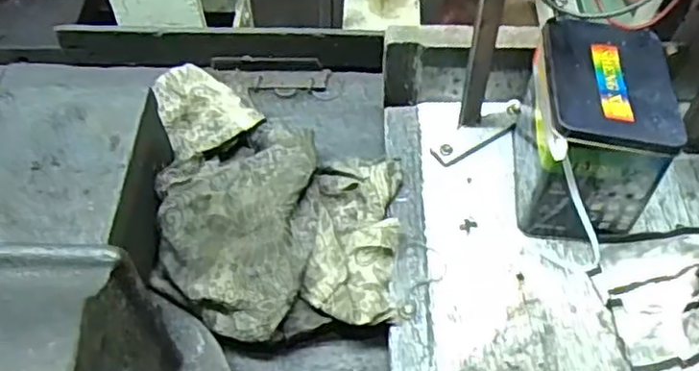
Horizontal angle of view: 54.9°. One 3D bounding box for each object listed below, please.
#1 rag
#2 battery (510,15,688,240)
[{"bbox_3d":[-0.061,-0.008,0.575,0.210,0.059,0.263,-6,55,-5],"label":"rag"},{"bbox_3d":[0.193,-0.037,0.547,0.091,0.138,0.135,5,54,3],"label":"battery"}]

